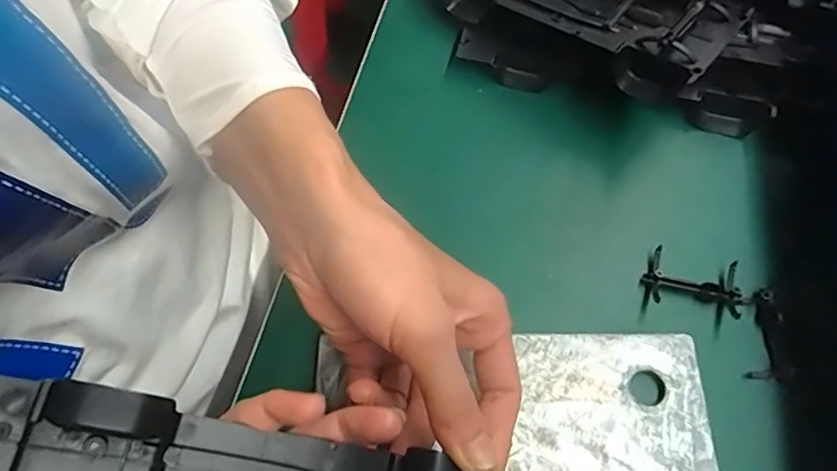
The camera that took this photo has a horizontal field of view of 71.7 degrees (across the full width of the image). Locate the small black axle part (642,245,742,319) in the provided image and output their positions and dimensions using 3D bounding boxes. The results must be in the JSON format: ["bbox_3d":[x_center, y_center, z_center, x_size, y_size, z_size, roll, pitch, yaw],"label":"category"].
[{"bbox_3d":[0.151,0.026,0.320,0.051,0.011,0.030,9,67,3],"label":"small black axle part"}]

